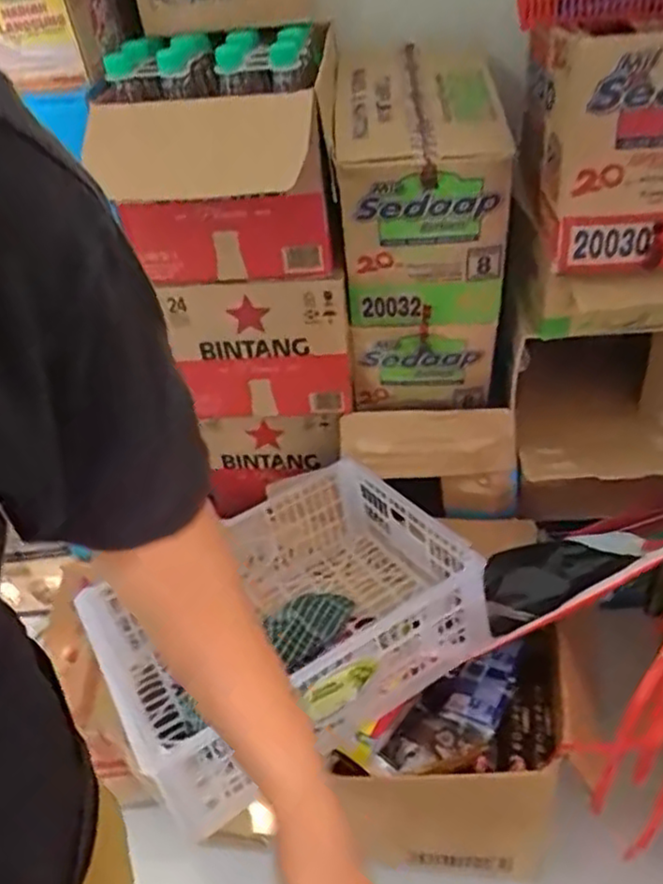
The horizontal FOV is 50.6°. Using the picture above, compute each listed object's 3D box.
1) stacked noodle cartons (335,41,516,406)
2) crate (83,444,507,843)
[{"bbox_3d":[0.127,-0.296,1.015,0.204,0.406,0.332,-2,40,6],"label":"stacked noodle cartons"},{"bbox_3d":[-0.064,0.229,0.920,0.430,0.166,0.338,-26,43,-22],"label":"crate"}]

